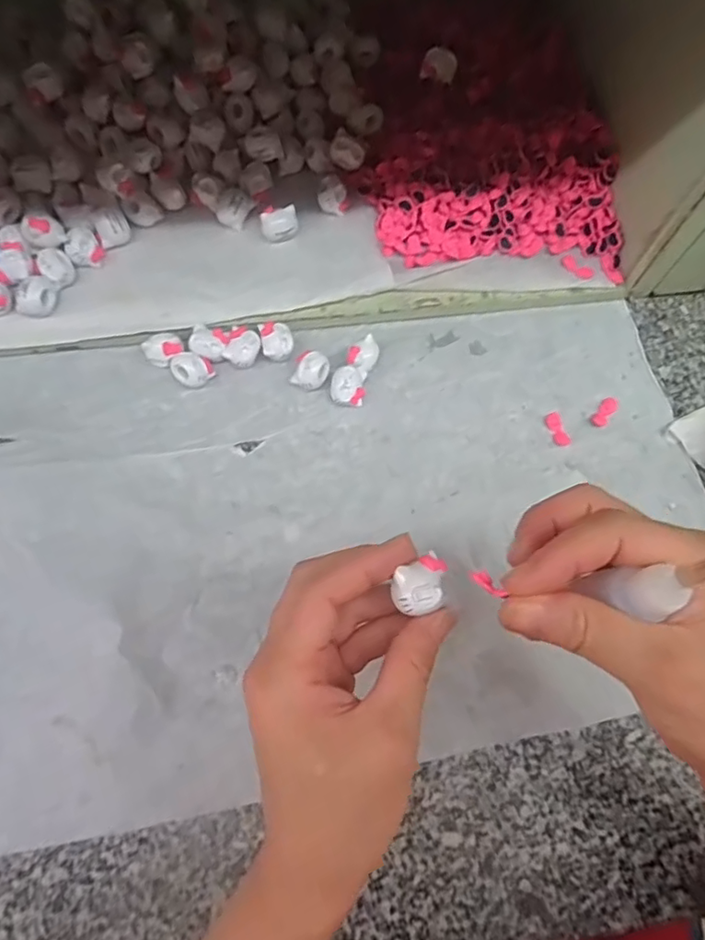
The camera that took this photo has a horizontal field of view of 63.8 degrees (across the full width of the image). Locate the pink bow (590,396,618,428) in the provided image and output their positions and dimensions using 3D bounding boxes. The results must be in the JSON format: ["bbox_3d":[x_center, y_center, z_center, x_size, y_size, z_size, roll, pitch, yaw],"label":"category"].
[{"bbox_3d":[0.175,-0.041,0.391,0.012,0.004,0.027,39,74,11],"label":"pink bow"}]

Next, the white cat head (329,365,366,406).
[{"bbox_3d":[-0.003,-0.056,0.382,0.024,0.019,0.023,1,71,-2],"label":"white cat head"}]

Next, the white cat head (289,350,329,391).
[{"bbox_3d":[-0.028,-0.067,0.386,0.022,0.019,0.023,28,72,7],"label":"white cat head"}]

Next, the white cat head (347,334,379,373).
[{"bbox_3d":[0.008,-0.078,0.389,0.019,0.018,0.024,22,71,5],"label":"white cat head"}]

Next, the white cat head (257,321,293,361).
[{"bbox_3d":[-0.052,-0.088,0.393,0.021,0.018,0.027,-12,72,-6],"label":"white cat head"}]

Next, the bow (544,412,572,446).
[{"bbox_3d":[0.140,-0.028,0.386,0.011,0.004,0.024,-15,72,-7],"label":"bow"}]

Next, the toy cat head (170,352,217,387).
[{"bbox_3d":[-0.109,-0.067,0.383,0.024,0.020,0.024,34,73,9],"label":"toy cat head"}]

